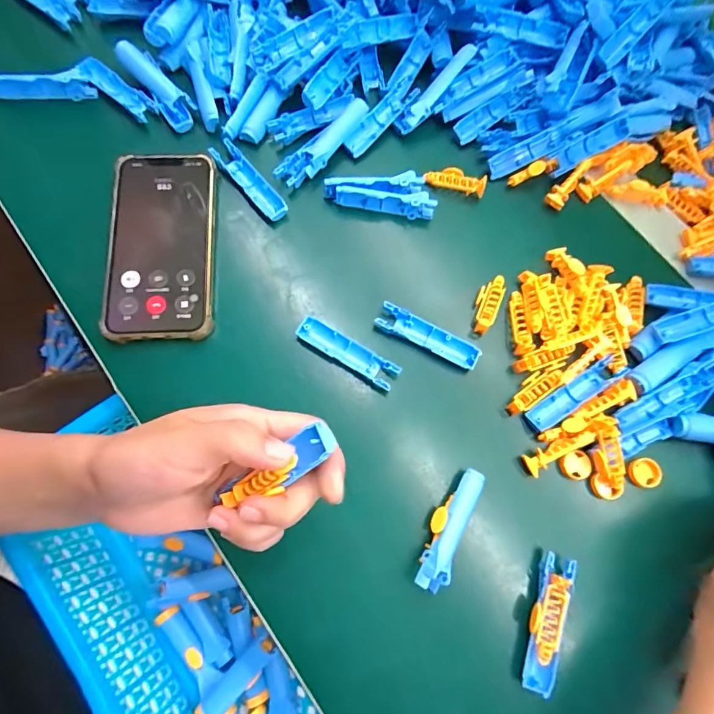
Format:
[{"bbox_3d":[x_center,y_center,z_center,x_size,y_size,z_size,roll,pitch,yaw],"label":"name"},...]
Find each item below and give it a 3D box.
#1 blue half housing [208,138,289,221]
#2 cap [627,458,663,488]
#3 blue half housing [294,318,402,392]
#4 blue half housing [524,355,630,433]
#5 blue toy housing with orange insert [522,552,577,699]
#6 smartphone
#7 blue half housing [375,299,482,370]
[{"bbox_3d":[-0.083,-0.137,0.345,0.021,0.014,0.076,-39,80,-14],"label":"blue half housing"},{"bbox_3d":[0.198,0.080,0.302,0.020,0.005,0.019,1,73,-4],"label":"cap"},{"bbox_3d":[-0.007,-0.003,0.311,0.076,0.007,0.018,30,73,5],"label":"blue half housing"},{"bbox_3d":[0.155,0.025,0.311,0.082,0.009,0.017,-31,78,-13],"label":"blue half housing"},{"bbox_3d":[0.116,0.161,0.268,0.021,0.010,0.076,19,73,1],"label":"blue toy housing with orange insert"},{"bbox_3d":[-0.144,-0.084,0.325,0.073,0.011,0.147,-1,73,-5],"label":"smartphone"},{"bbox_3d":[0.052,-0.015,0.317,0.076,0.011,0.019,25,73,3],"label":"blue half housing"}]

